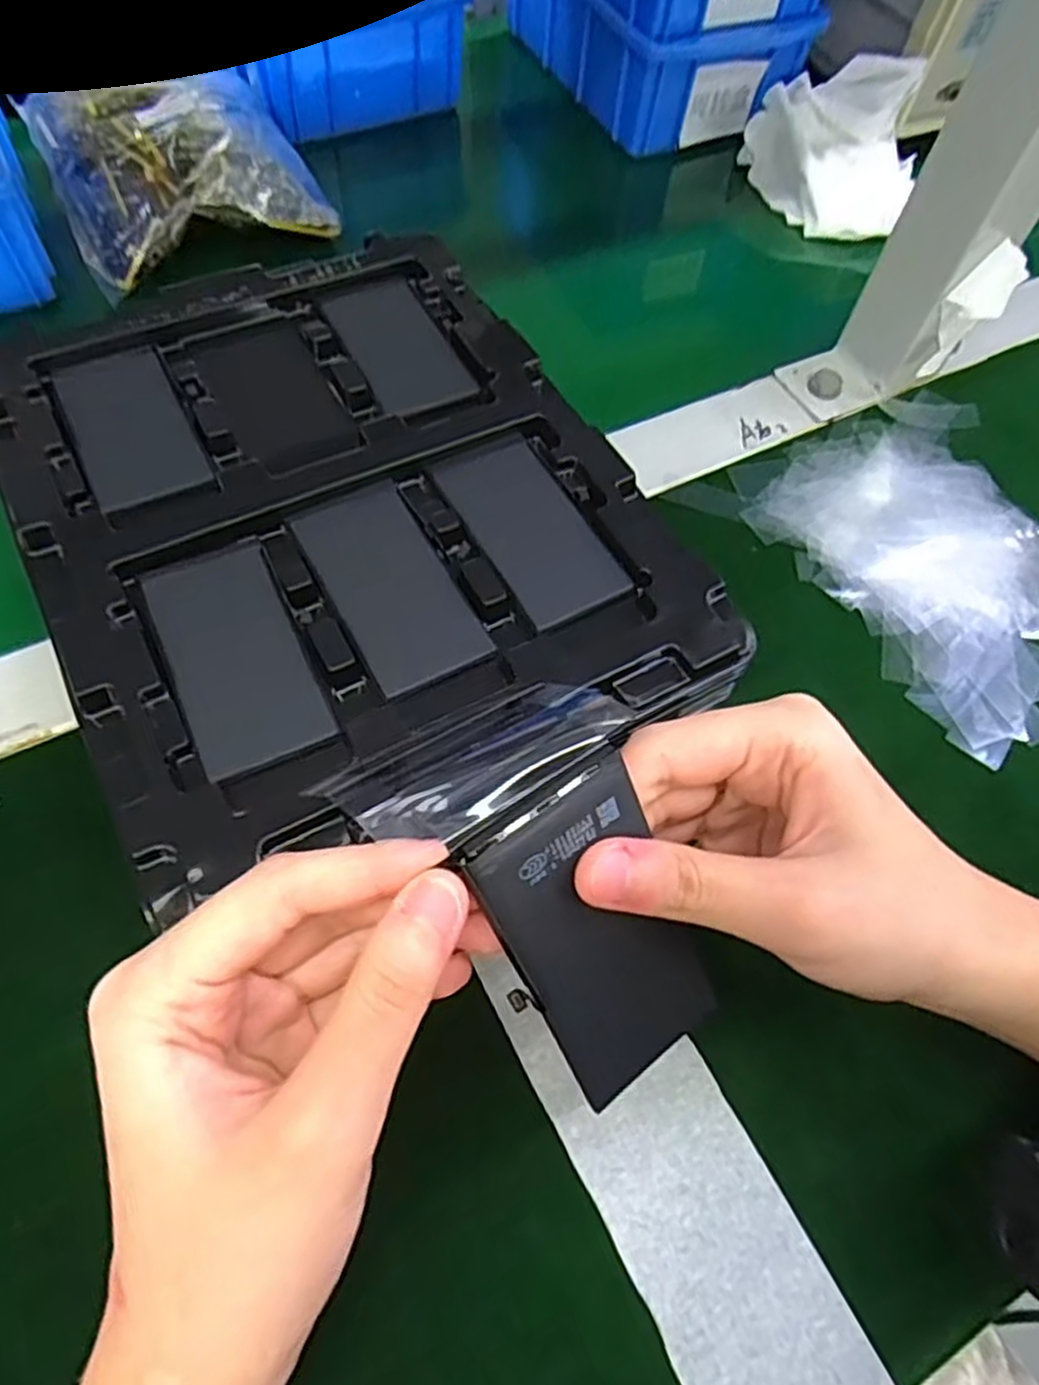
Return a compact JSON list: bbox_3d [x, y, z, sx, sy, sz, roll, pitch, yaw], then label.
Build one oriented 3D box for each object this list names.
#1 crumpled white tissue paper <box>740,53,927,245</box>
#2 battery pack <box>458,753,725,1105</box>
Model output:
[{"bbox_3d":[0.193,-0.337,0.484,0.105,0.053,0.107,20,63,7],"label":"crumpled white tissue paper"},{"bbox_3d":[0.022,0.063,0.192,0.045,0.088,0.009,-37,28,-20],"label":"battery pack"}]

